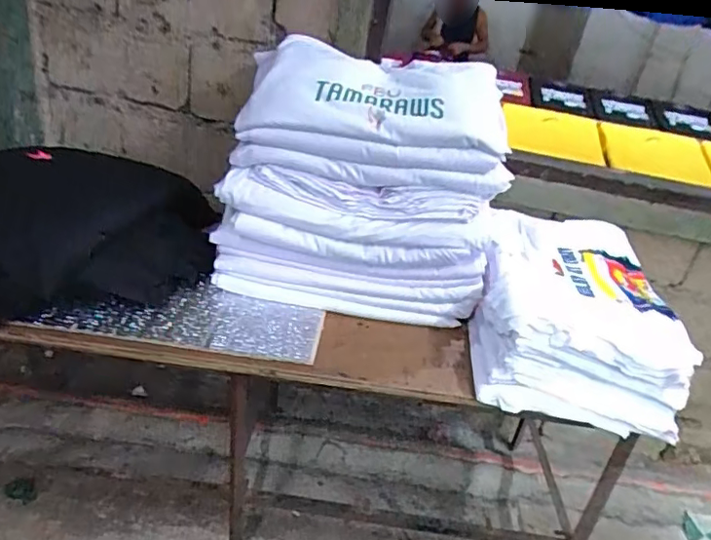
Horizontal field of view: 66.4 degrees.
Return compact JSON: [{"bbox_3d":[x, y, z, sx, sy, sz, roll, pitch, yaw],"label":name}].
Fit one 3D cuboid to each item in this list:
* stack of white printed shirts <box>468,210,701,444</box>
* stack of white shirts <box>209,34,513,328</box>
[{"bbox_3d":[0.470,0.063,1.209,0.394,0.174,0.549,13,27,5],"label":"stack of white printed shirts"},{"bbox_3d":[0.011,-0.211,1.271,0.596,0.511,0.382,10,27,-2],"label":"stack of white shirts"}]

